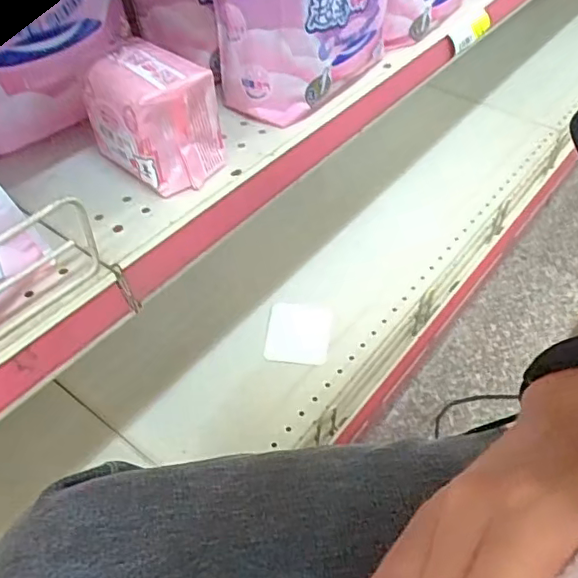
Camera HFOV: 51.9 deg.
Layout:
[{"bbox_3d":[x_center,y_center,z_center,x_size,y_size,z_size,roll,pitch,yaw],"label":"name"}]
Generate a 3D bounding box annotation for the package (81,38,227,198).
[{"bbox_3d":[-0.094,-0.119,0.411,0.075,0.077,0.060,28,53,24],"label":"package"}]

